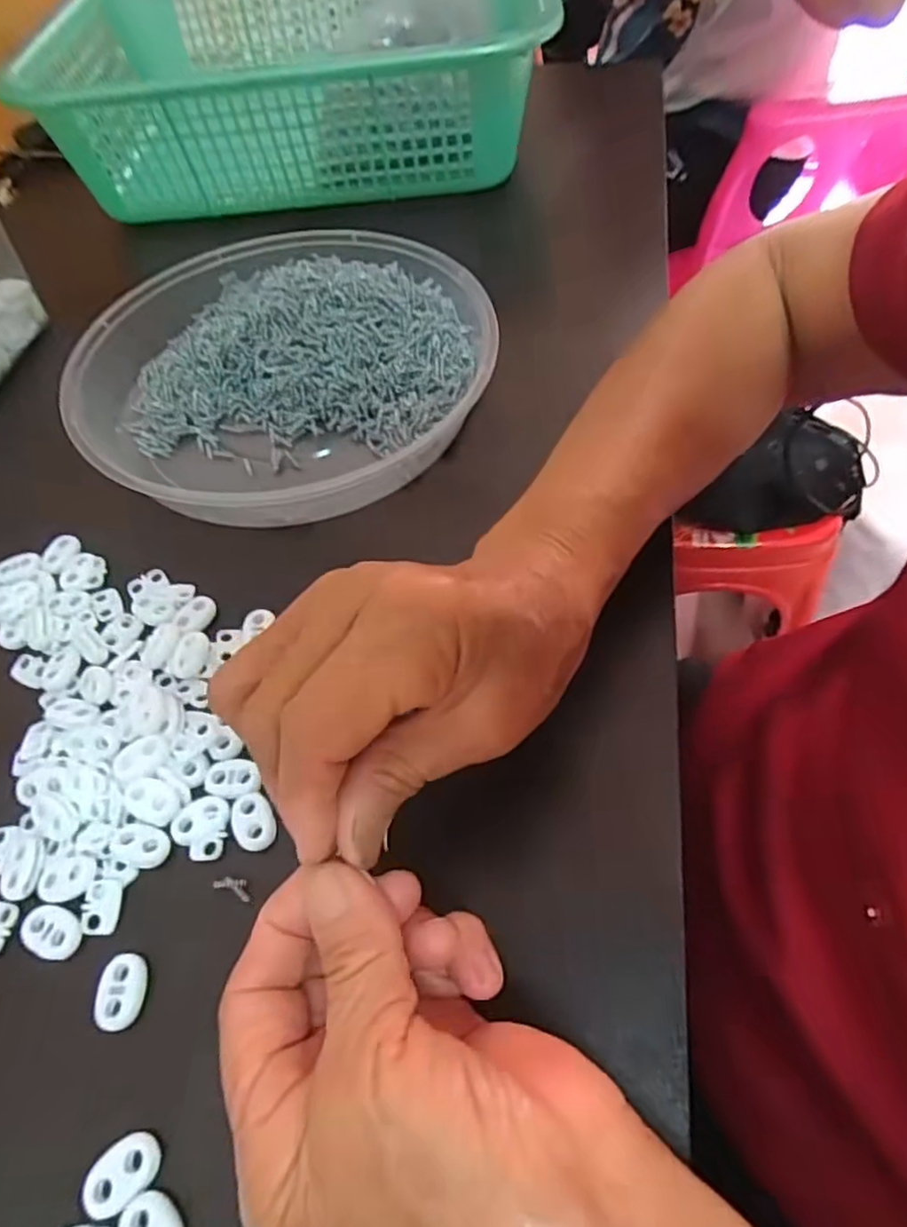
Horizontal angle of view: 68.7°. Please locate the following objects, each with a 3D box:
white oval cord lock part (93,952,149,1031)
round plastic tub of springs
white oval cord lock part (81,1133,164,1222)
[{"bbox_3d":[-0.114,0.129,0.227,0.015,0.004,0.023,-9,57,-1],"label":"white oval cord lock part"},{"bbox_3d":[-0.101,-0.143,0.375,0.235,0.052,0.224,-2,57,3],"label":"round plastic tub of springs"},{"bbox_3d":[-0.100,0.167,0.197,0.023,0.004,0.015,-39,62,-19],"label":"white oval cord lock part"}]

